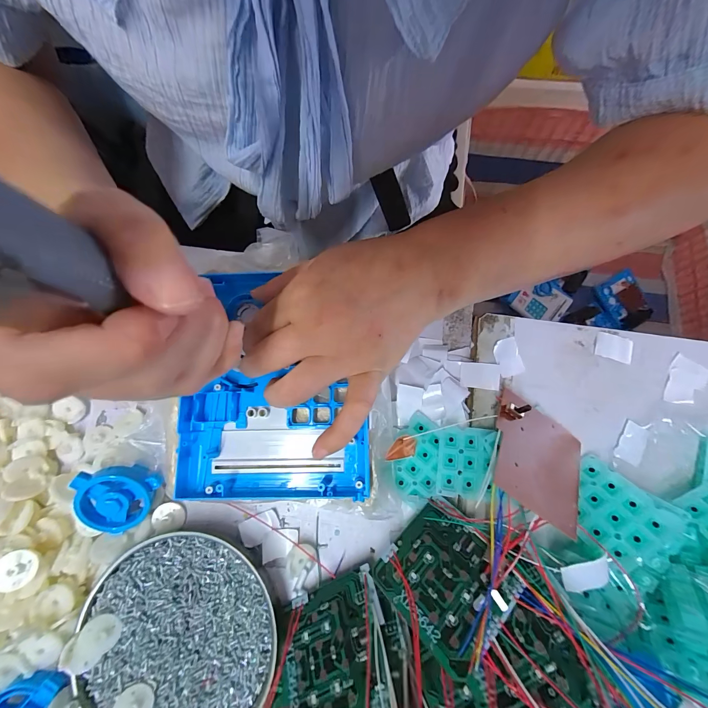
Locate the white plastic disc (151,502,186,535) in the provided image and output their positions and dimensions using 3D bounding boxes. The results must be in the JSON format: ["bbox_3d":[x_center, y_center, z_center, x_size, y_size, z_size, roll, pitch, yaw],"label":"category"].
[{"bbox_3d":[-0.147,0.129,0.244,0.025,0.007,0.022,-13,78,-1],"label":"white plastic disc"}]

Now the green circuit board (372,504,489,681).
[{"bbox_3d":[0.056,0.141,0.199,0.066,0.009,0.066,-38,46,-25],"label":"green circuit board"}]

